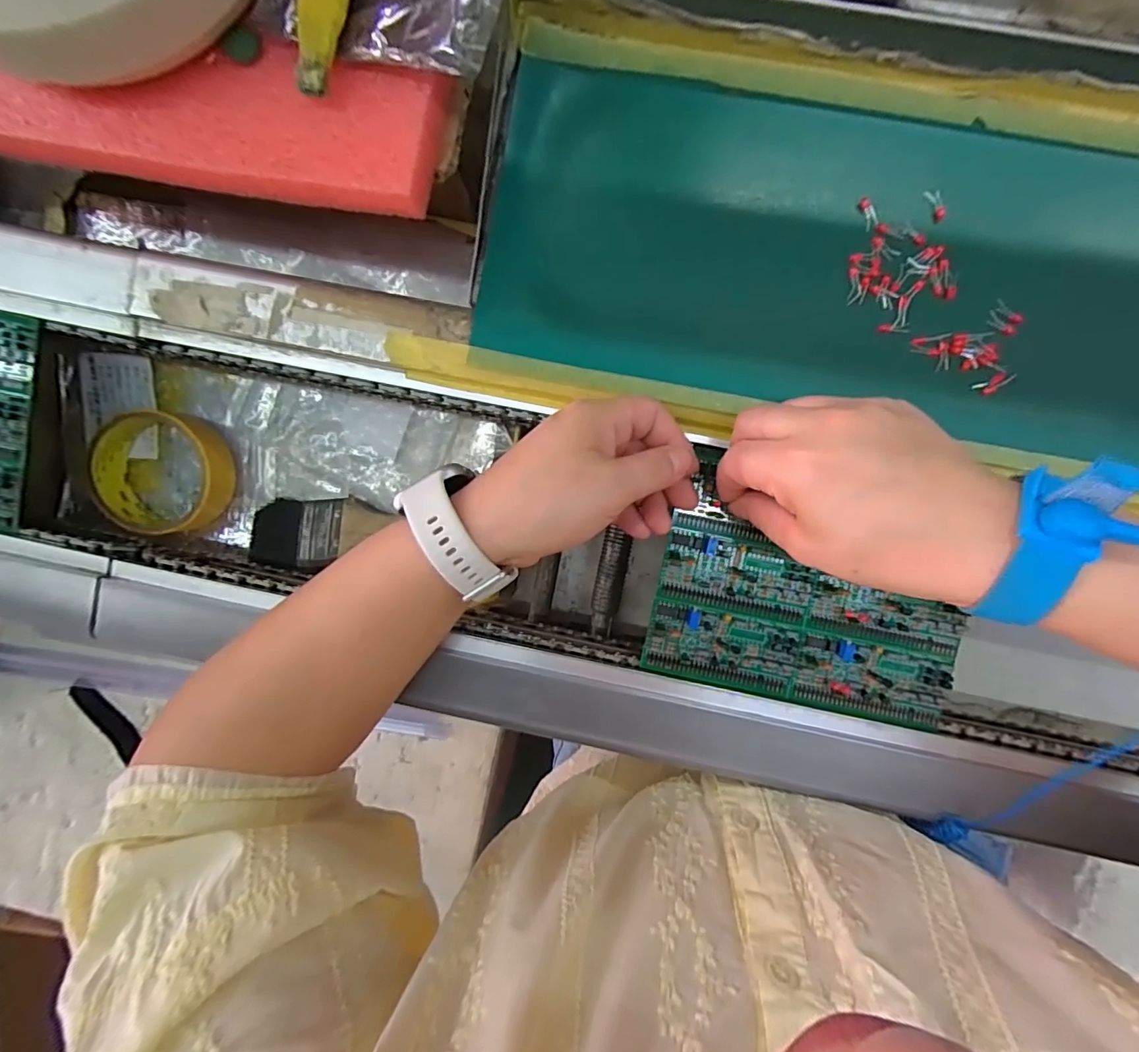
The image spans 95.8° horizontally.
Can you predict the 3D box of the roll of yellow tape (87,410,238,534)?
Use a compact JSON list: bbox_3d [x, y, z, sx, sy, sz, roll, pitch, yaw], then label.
[{"bbox_3d":[-0.294,-0.039,0.375,0.083,0.032,0.086,0,95,3],"label":"roll of yellow tape"}]

